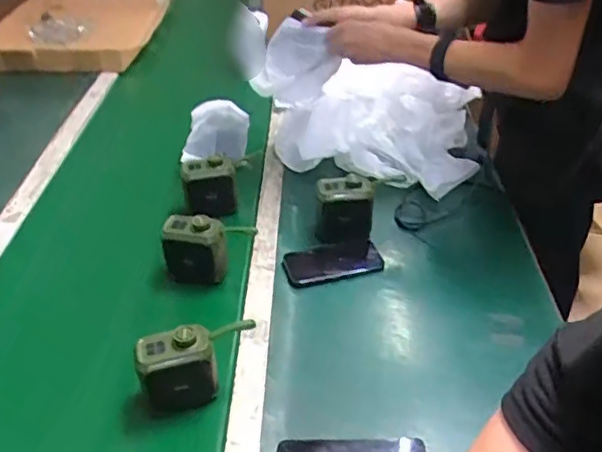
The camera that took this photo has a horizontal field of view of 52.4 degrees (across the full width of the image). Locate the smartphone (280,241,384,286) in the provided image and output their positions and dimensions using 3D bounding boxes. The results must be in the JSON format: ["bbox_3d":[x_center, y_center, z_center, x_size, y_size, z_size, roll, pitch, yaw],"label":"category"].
[{"bbox_3d":[0.049,0.059,0.944,0.150,0.016,0.066,-4,47,-11],"label":"smartphone"}]

